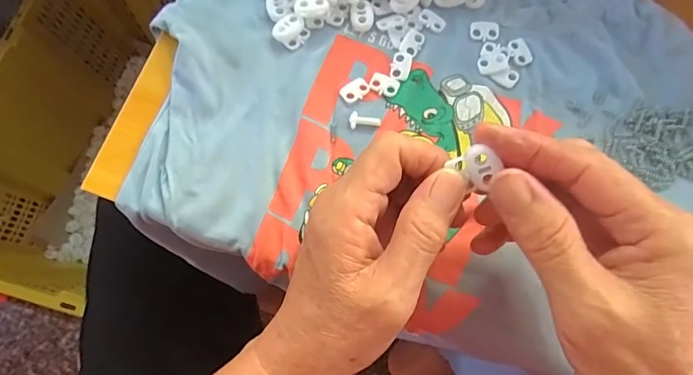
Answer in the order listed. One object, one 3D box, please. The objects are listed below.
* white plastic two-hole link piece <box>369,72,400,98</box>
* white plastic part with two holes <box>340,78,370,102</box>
[{"bbox_3d":[0.024,-0.066,0.285,0.019,0.004,0.013,23,77,4],"label":"white plastic two-hole link piece"},{"bbox_3d":[0.006,-0.062,0.283,0.019,0.004,0.012,-32,79,-8],"label":"white plastic part with two holes"}]

